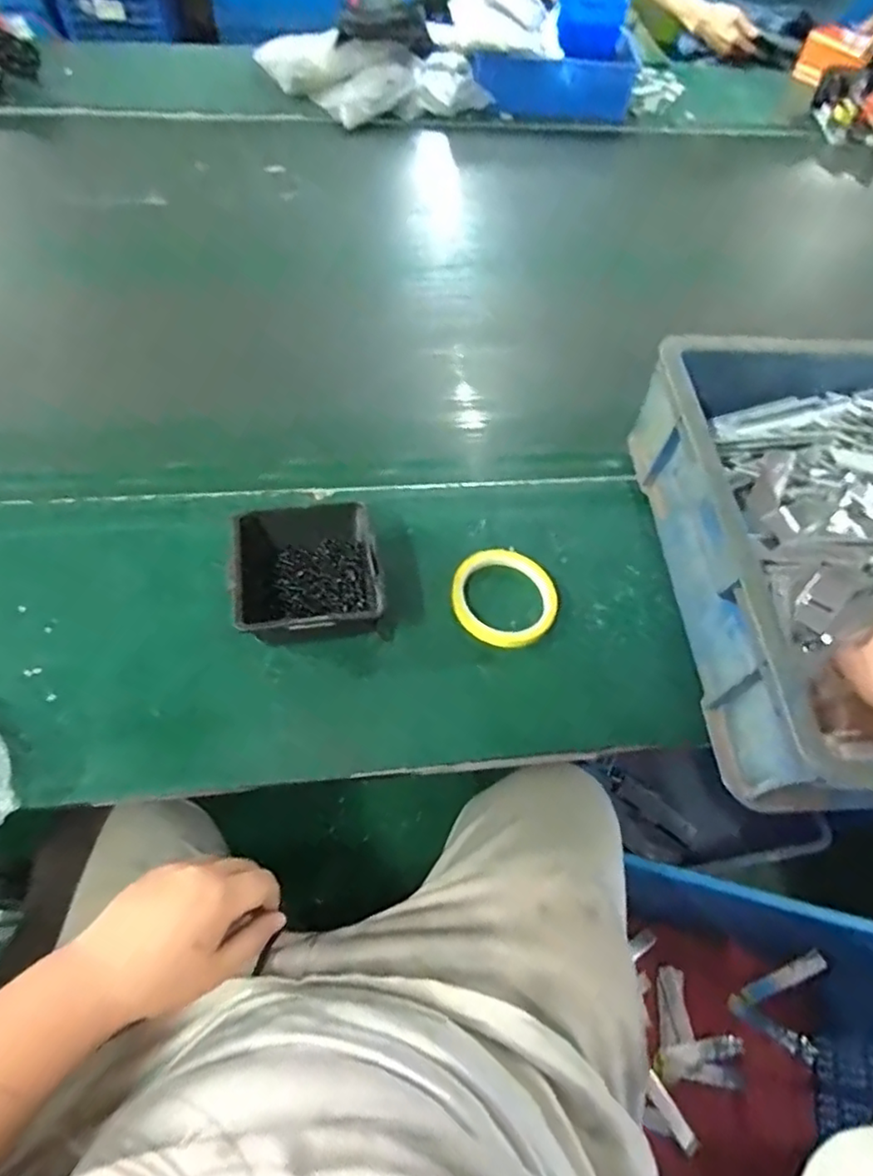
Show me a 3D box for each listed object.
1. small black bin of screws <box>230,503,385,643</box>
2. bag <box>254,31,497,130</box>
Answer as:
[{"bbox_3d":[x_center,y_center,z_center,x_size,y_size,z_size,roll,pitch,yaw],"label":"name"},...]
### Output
[{"bbox_3d":[-0.112,-0.012,0.534,0.117,0.062,0.132,-10,60,-11],"label":"small black bin of screws"},{"bbox_3d":[-0.110,-0.860,1.064,0.401,0.089,0.159,1,58,-5],"label":"bag"}]

